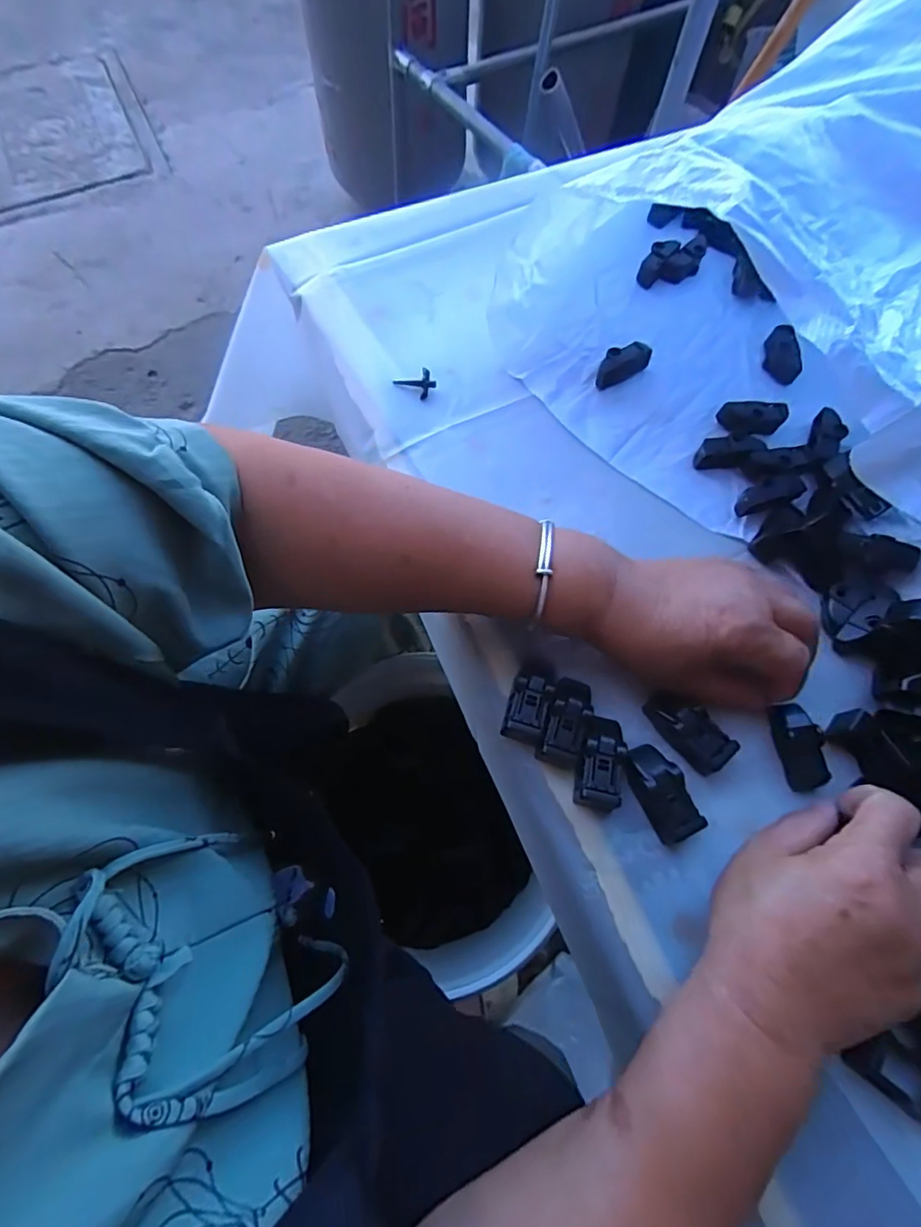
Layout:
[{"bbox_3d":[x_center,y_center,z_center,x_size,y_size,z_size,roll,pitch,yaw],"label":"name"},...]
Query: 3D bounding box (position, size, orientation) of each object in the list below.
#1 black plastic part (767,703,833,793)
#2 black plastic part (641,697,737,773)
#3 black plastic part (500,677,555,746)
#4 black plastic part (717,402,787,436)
[{"bbox_3d":[0.192,0.075,0.309,0.022,0.012,0.045,-9,69,-3],"label":"black plastic part"},{"bbox_3d":[0.128,0.067,0.311,0.023,0.017,0.049,-41,74,-14],"label":"black plastic part"},{"bbox_3d":[0.038,0.056,0.315,0.022,0.019,0.035,16,70,6],"label":"black plastic part"},{"bbox_3d":[0.211,-0.140,0.394,0.048,0.019,0.017,-7,69,-2],"label":"black plastic part"}]

